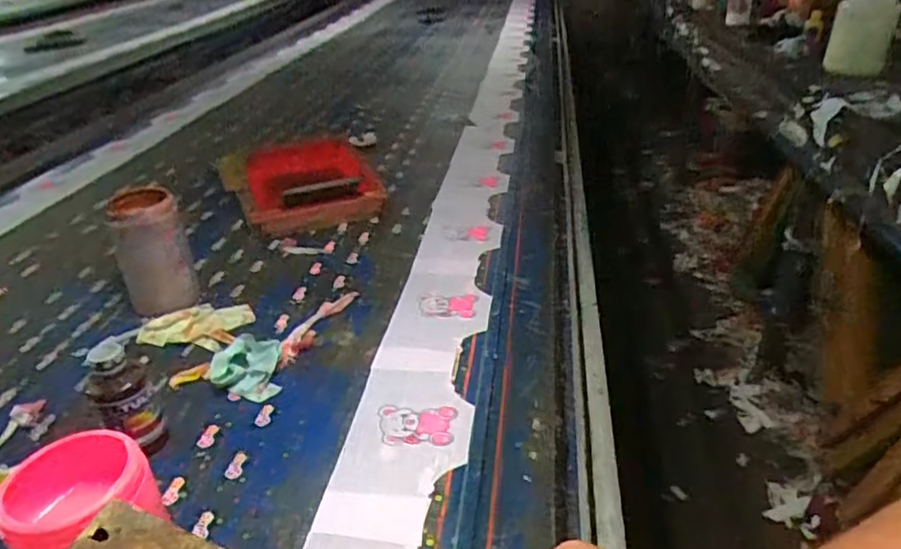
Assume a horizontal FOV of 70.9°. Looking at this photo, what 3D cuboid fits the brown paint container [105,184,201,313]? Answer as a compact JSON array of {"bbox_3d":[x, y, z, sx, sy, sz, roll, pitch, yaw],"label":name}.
[{"bbox_3d":[-0.442,-0.038,0.939,0.098,0.163,0.111,-18,34,-26],"label":"brown paint container"}]

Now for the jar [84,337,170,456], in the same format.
[{"bbox_3d":[-0.343,0.135,0.678,0.066,0.125,0.057,-22,34,-29],"label":"jar"}]

